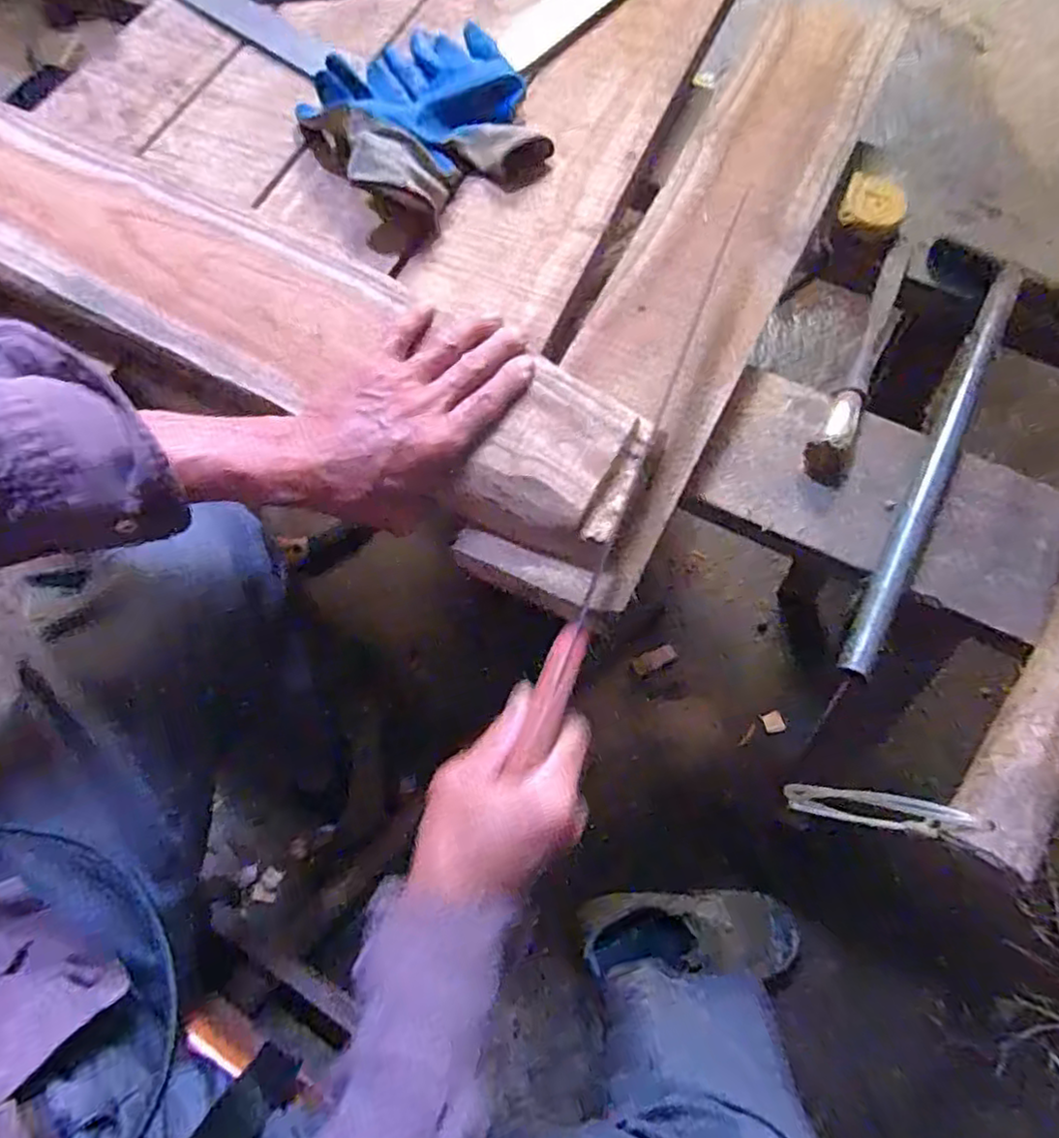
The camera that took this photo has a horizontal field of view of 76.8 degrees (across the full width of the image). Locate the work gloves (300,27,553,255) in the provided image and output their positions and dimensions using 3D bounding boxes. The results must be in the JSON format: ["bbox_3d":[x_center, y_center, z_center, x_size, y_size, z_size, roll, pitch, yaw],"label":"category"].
[{"bbox_3d":[-0.091,-0.379,0.557,0.176,0.051,0.203,-29,71,-11],"label":"work gloves"}]

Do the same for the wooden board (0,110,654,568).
[{"bbox_3d":[-0.219,-0.192,0.482,0.632,0.042,0.123,28,71,9],"label":"wooden board"}]

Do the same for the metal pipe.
[{"bbox_3d":[0.299,-0.083,0.487,0.022,0.020,0.375,29,71,11],"label":"metal pipe"}]

